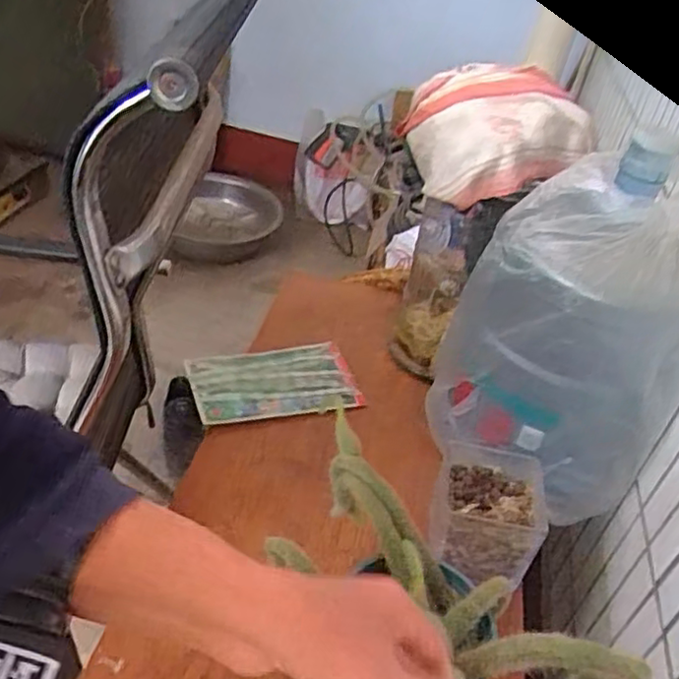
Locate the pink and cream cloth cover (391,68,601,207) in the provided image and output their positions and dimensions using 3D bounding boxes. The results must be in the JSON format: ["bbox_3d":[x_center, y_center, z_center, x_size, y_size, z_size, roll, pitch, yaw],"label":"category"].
[{"bbox_3d":[0.222,-0.301,0.954,0.223,0.134,0.215,2,38,-13],"label":"pink and cream cloth cover"}]

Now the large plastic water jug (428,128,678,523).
[{"bbox_3d":[0.305,-0.007,0.882,0.267,0.397,0.239,5,37,-9],"label":"large plastic water jug"}]

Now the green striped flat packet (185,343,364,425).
[{"bbox_3d":[-0.107,0.065,1.092,0.255,0.020,0.169,-7,38,-20],"label":"green striped flat packet"}]

